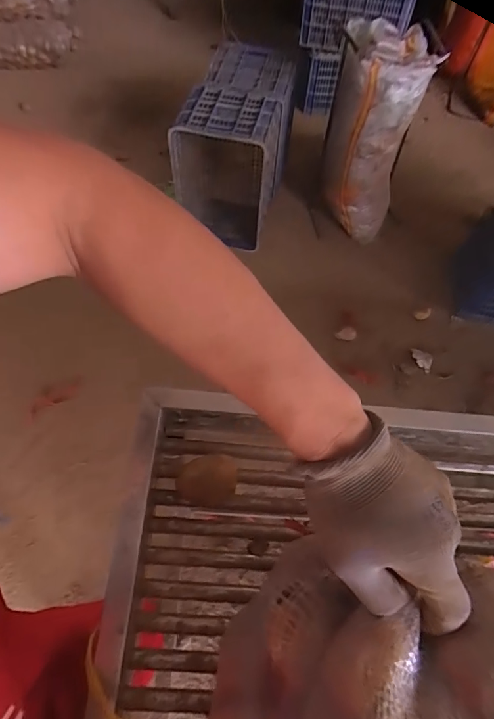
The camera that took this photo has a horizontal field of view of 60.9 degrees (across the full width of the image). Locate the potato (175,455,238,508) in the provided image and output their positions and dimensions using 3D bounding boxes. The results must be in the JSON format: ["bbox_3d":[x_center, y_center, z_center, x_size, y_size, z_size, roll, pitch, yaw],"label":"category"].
[{"bbox_3d":[-0.046,0.142,0.477,0.071,0.050,0.045,-9,62,-7],"label":"potato"}]

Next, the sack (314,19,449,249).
[{"bbox_3d":[0.476,-0.876,1.686,0.317,0.688,0.341,12,62,4],"label":"sack"}]

